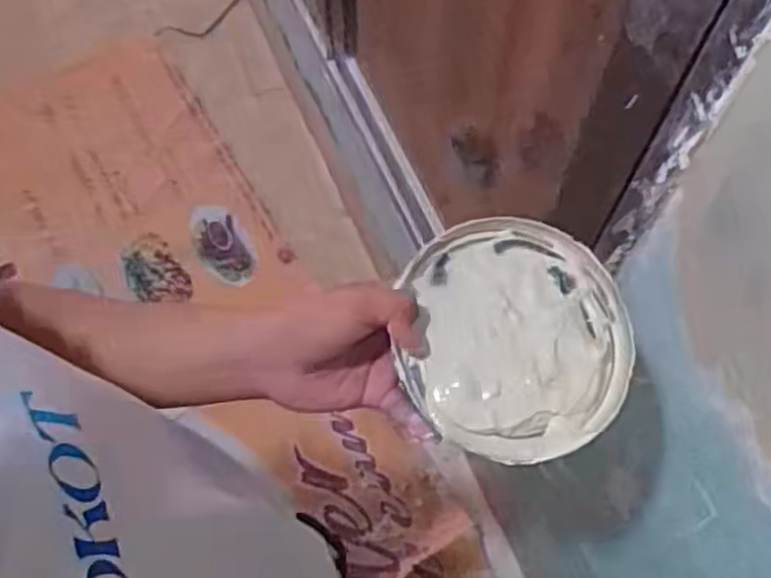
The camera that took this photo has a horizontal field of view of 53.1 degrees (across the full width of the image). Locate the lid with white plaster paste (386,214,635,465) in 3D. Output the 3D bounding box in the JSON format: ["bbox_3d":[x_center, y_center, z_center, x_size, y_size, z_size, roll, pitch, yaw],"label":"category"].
[{"bbox_3d":[0.084,0.030,0.479,0.141,0.025,0.146,1,67,-2],"label":"lid with white plaster paste"}]

